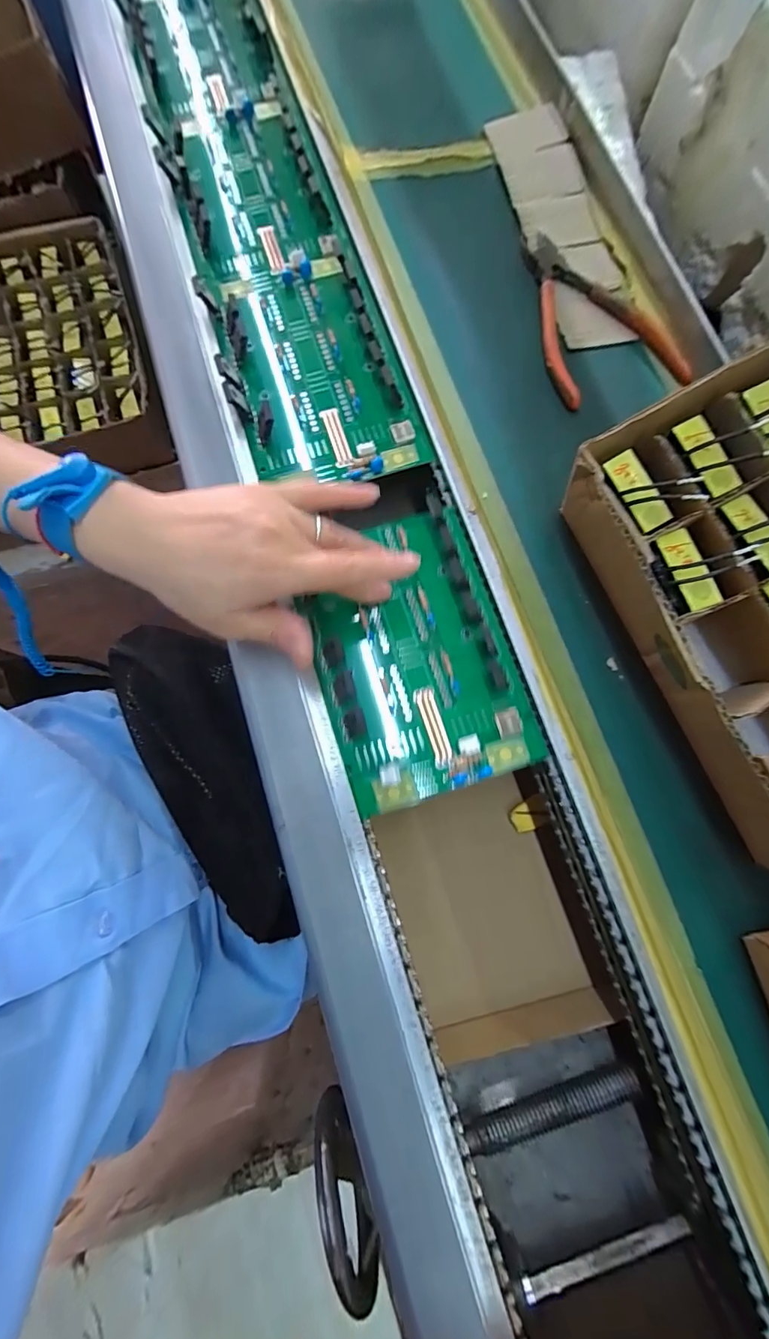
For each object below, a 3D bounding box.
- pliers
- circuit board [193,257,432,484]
[{"bbox_3d":[0.161,-0.265,0.348,0.110,0.010,0.144,-15,78,-3],"label":"pliers"},{"bbox_3d":[-0.057,-0.220,0.338,0.115,0.031,0.192,-20,78,-4],"label":"circuit board"}]

